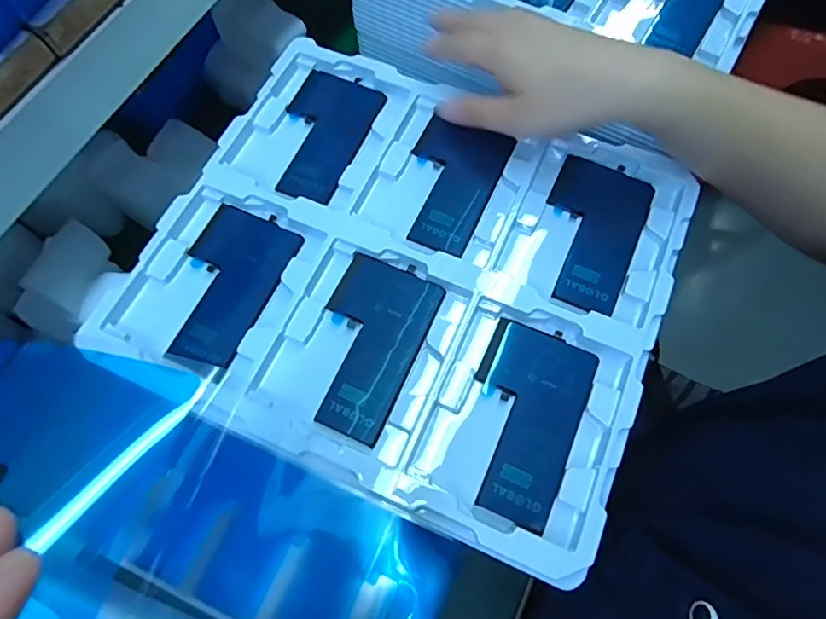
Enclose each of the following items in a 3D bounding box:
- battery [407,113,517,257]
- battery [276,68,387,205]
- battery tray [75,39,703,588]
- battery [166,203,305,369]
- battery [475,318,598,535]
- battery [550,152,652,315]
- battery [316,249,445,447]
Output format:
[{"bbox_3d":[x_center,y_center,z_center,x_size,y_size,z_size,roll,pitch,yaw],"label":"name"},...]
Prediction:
[{"bbox_3d":[0.023,-0.088,0.357,0.064,0.009,0.100,23,72,11],"label":"battery"},{"bbox_3d":[-0.069,-0.129,0.373,0.064,0.008,0.110,20,71,10],"label":"battery"},{"bbox_3d":[-0.003,-0.031,0.333,0.313,0.021,0.272,23,72,11],"label":"battery tray"},{"bbox_3d":[-0.122,-0.018,0.330,0.065,0.006,0.101,21,72,10],"label":"battery"},{"bbox_3d":[0.064,0.063,0.299,0.063,0.005,0.110,22,72,10],"label":"battery"},{"bbox_3d":[0.119,-0.052,0.346,0.064,0.008,0.111,23,72,11],"label":"battery"},{"bbox_3d":[-0.029,0.021,0.316,0.064,0.006,0.110,21,72,10],"label":"battery"}]

